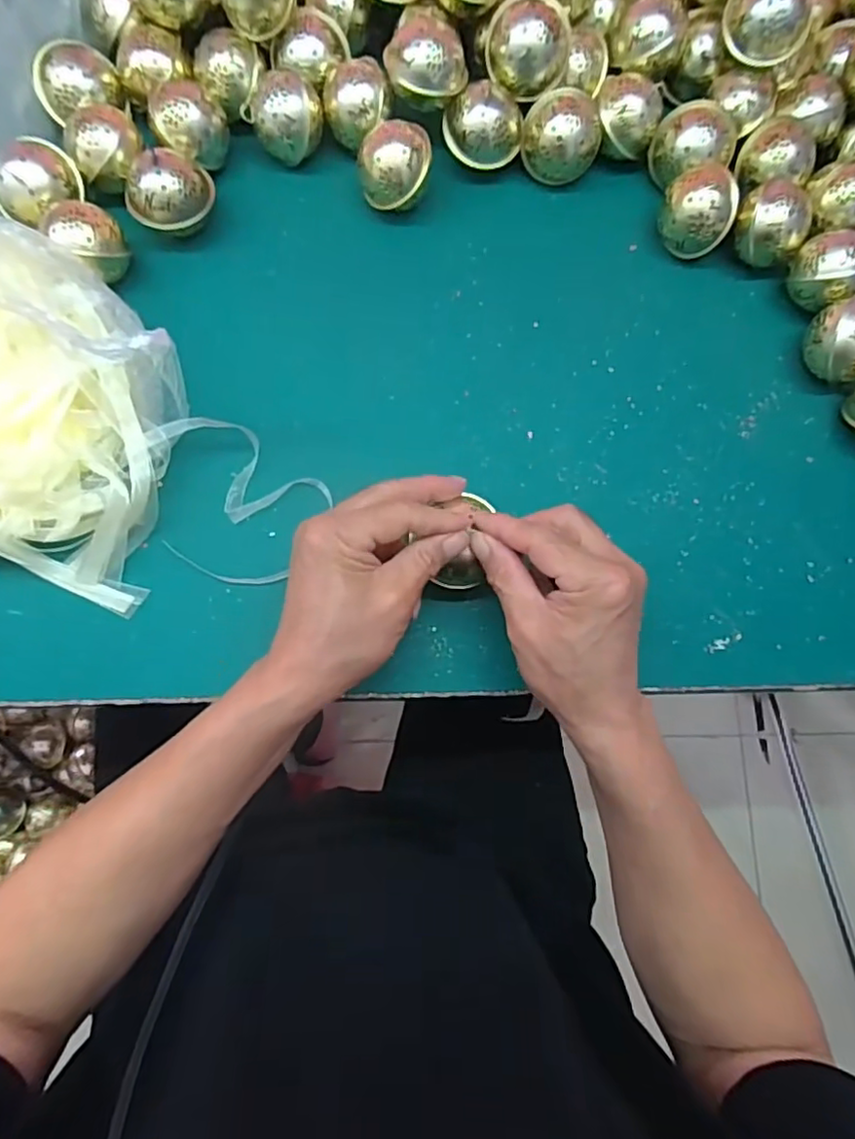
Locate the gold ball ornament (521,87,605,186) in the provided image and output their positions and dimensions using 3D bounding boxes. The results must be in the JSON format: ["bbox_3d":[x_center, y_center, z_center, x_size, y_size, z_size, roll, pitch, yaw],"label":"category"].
[{"bbox_3d":[0.111,-0.357,0.522,0.064,0.047,0.060,16,77,3],"label":"gold ball ornament"}]

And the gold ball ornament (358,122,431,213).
[{"bbox_3d":[-0.024,-0.316,0.499,0.055,0.051,0.050,-3,76,-2],"label":"gold ball ornament"}]

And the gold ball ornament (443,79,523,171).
[{"bbox_3d":[0.049,-0.366,0.520,0.058,0.046,0.056,0,76,-1],"label":"gold ball ornament"}]

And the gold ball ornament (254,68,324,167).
[{"bbox_3d":[-0.113,-0.359,0.508,0.057,0.050,0.055,-8,77,-3],"label":"gold ball ornament"}]

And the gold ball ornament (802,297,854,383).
[{"bbox_3d":[0.319,-0.172,0.482,0.054,0.048,0.060,-40,80,-10],"label":"gold ball ornament"}]

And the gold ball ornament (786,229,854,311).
[{"bbox_3d":[0.318,-0.234,0.502,0.054,0.046,0.056,-36,80,-9],"label":"gold ball ornament"}]

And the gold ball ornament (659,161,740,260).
[{"bbox_3d":[0.217,-0.288,0.509,0.055,0.047,0.057,0,76,-1],"label":"gold ball ornament"}]

